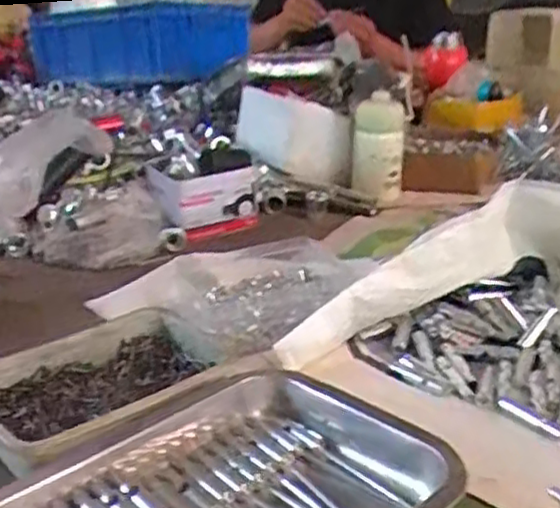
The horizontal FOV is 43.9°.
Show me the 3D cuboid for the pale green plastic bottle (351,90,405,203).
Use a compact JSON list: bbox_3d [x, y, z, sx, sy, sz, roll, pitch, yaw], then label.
[{"bbox_3d":[0.133,-0.147,0.945,0.068,0.131,0.077,1,23,8],"label":"pale green plastic bottle"}]

